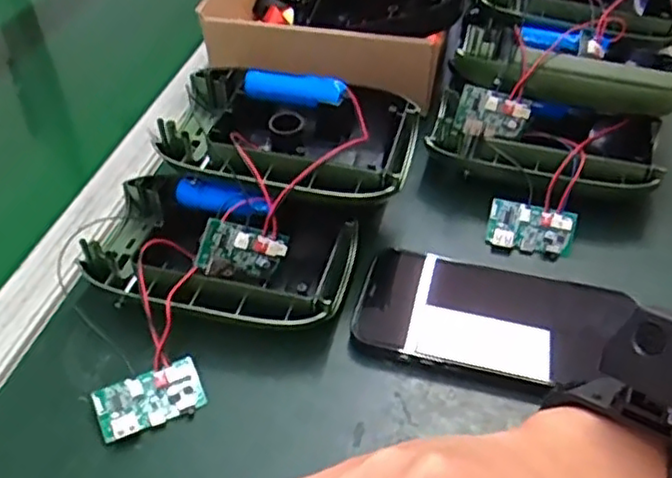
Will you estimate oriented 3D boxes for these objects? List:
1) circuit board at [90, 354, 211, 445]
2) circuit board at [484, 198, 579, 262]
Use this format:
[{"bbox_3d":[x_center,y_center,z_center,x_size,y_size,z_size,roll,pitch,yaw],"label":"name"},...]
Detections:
[{"bbox_3d":[-0.100,0.088,0.364,0.055,0.012,0.030,-19,46,-17],"label":"circuit board"},{"bbox_3d":[0.130,-0.007,0.448,0.056,0.010,0.034,10,84,14],"label":"circuit board"}]

